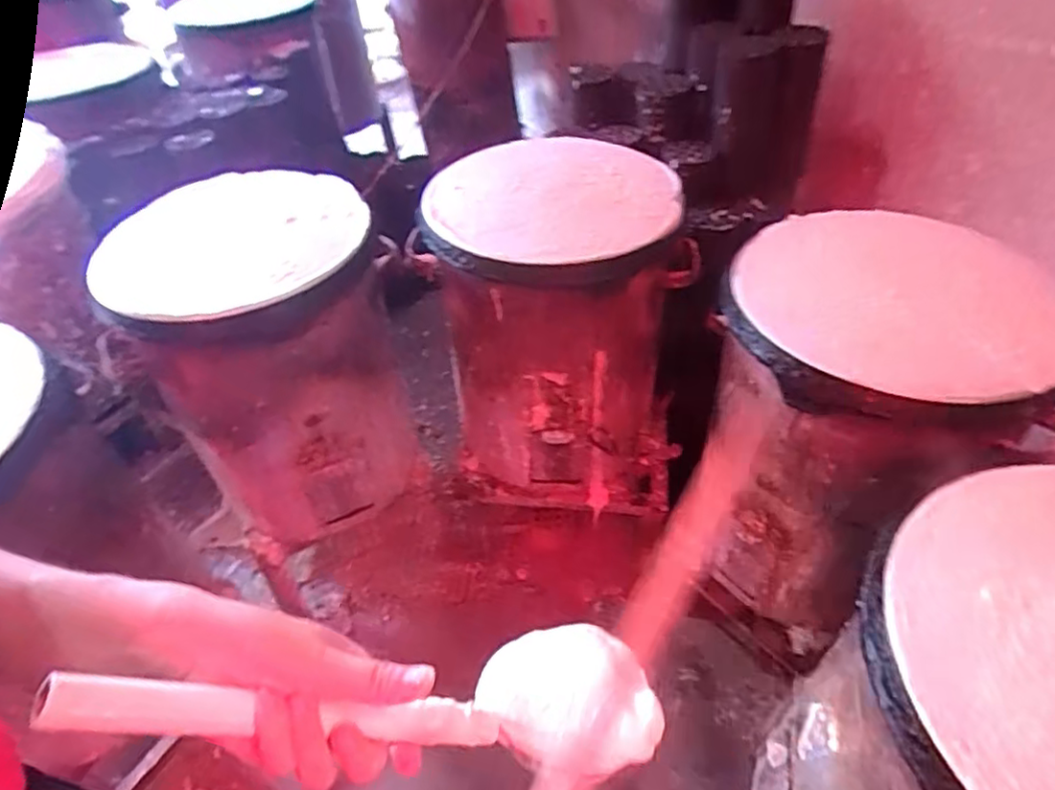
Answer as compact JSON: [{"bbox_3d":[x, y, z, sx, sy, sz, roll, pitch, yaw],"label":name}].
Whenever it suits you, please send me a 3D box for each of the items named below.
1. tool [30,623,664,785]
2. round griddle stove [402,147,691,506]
[{"bbox_3d":[-0.066,0.160,0.353,0.316,0.060,0.097,17,41,-30],"label":"tool"},{"bbox_3d":[0.051,-0.109,1.129,0.395,0.517,0.369,-2,49,2],"label":"round griddle stove"}]

